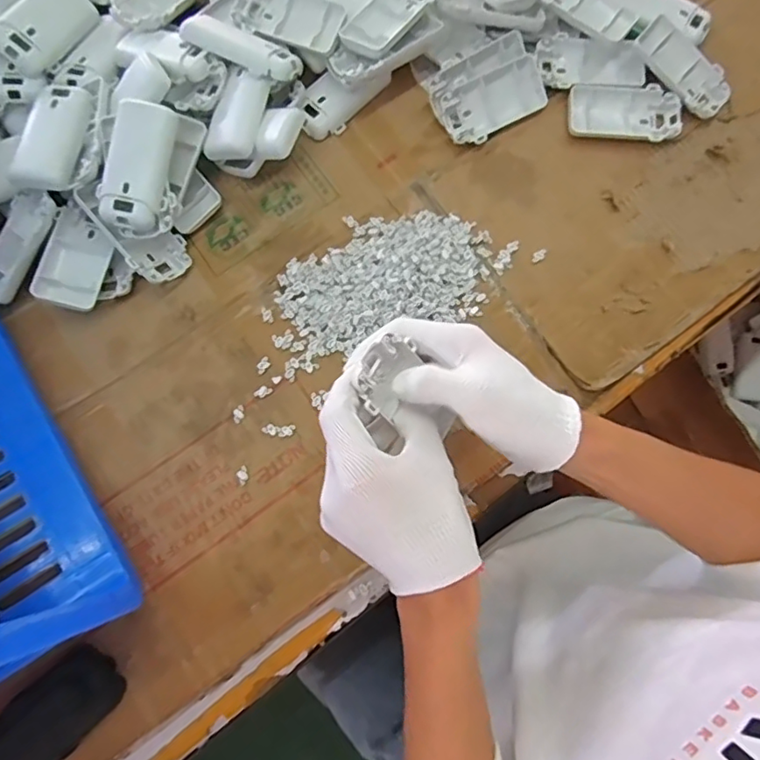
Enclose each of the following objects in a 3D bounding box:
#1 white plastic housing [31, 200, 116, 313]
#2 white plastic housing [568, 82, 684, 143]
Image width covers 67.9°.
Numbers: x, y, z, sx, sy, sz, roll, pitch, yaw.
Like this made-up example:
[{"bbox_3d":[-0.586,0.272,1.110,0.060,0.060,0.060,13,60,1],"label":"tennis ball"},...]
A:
[{"bbox_3d":[-0.242,-0.099,0.454,0.044,0.015,0.085,15,62,-17],"label":"white plastic housing"},{"bbox_3d":[0.213,-0.232,0.494,0.093,0.015,0.051,0,77,1],"label":"white plastic housing"}]

